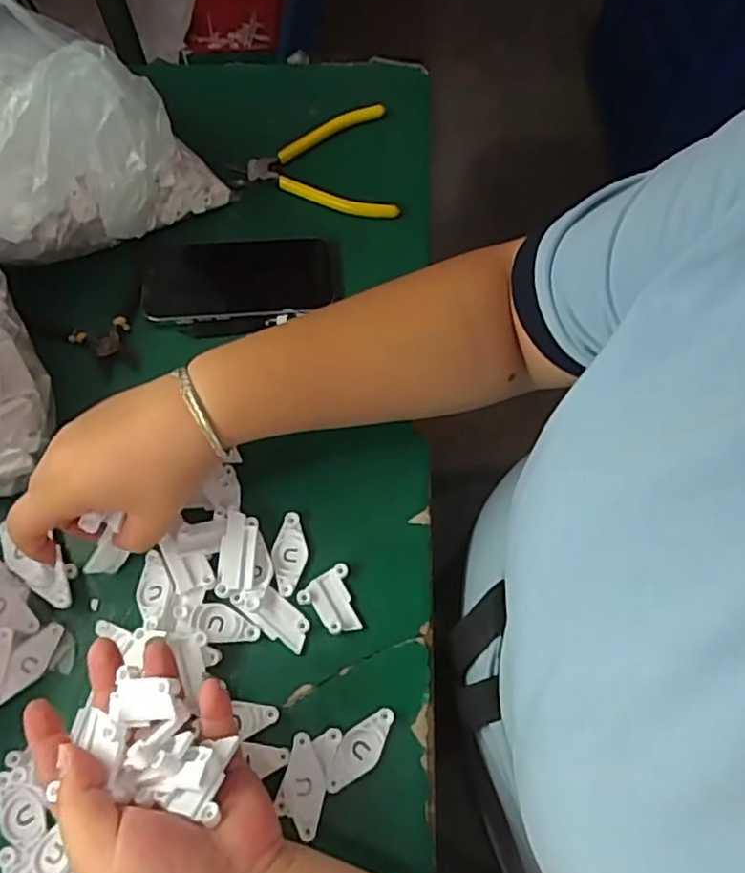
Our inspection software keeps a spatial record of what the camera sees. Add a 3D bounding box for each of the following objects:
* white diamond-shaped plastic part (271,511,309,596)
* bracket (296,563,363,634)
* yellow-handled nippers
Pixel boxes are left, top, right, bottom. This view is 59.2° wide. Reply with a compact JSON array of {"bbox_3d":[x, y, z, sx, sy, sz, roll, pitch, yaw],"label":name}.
[{"bbox_3d":[-0.055,0.078,0.435,0.022,0.005,0.053,-1,66,1],"label":"white diamond-shaped plastic part"},{"bbox_3d":[-0.027,0.107,0.421,0.034,0.004,0.040,-19,67,-8],"label":"bracket"},{"bbox_3d":[-0.044,-0.232,0.560,0.121,0.010,0.117,-8,66,-3],"label":"yellow-handled nippers"}]

